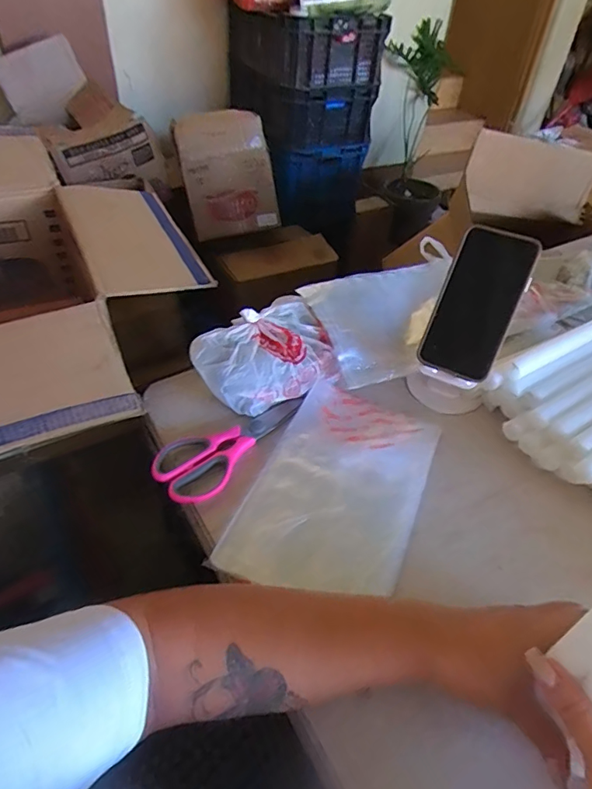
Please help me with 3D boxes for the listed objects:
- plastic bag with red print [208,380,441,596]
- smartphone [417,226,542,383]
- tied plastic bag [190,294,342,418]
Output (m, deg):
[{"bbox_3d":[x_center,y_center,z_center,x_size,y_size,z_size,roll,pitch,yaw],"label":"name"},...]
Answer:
[{"bbox_3d":[0.044,0.090,0.479,0.151,0.012,0.240,19,47,15],"label":"plastic bag with red print"},{"bbox_3d":[0.194,-0.098,0.517,0.078,0.158,0.014,23,5,17],"label":"smartphone"},{"bbox_3d":[-0.040,-0.040,0.549,0.148,0.071,0.103,-23,51,-25],"label":"tied plastic bag"}]

